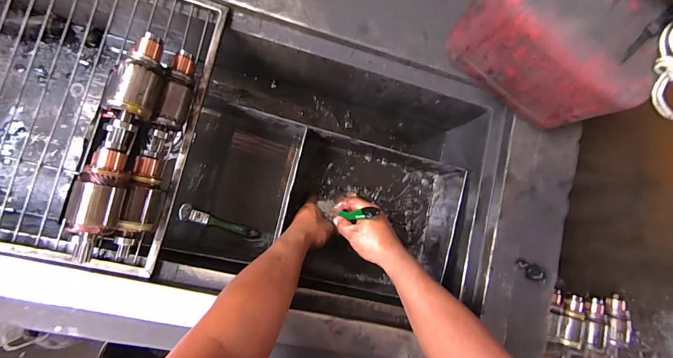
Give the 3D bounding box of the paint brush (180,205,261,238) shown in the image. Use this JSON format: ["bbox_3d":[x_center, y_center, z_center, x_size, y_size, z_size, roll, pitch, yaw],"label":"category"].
[{"bbox_3d":[-0.234,0.090,0.682,0.161,0.017,0.027,20,83,-8],"label":"paint brush"}]

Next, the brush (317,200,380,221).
[{"bbox_3d":[0.018,0.059,0.604,0.022,0.152,0.030,13,84,-34],"label":"brush"}]

